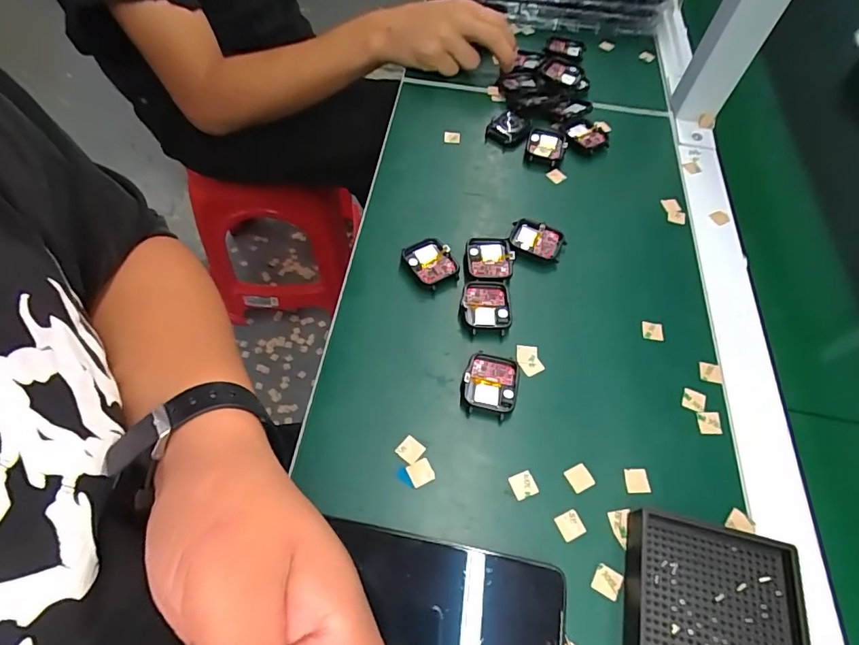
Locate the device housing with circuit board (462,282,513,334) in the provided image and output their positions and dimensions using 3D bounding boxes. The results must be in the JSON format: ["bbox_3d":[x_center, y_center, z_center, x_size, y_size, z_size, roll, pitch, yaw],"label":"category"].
[{"bbox_3d":[0.045,-0.011,0.386,0.038,0.010,0.043,4,58,-1],"label":"device housing with circuit board"}]

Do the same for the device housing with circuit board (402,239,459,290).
[{"bbox_3d":[0.002,-0.049,0.406,0.035,0.011,0.044,-25,63,-18],"label":"device housing with circuit board"}]

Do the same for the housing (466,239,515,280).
[{"bbox_3d":[0.051,-0.053,0.410,0.038,0.010,0.047,3,58,-2],"label":"housing"}]

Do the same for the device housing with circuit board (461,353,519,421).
[{"bbox_3d":[0.044,0.045,0.352,0.038,0.013,0.045,14,59,5],"label":"device housing with circuit board"}]

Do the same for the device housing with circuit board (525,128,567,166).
[{"bbox_3d":[0.117,-0.177,0.491,0.038,0.012,0.044,15,59,5],"label":"device housing with circuit board"}]

